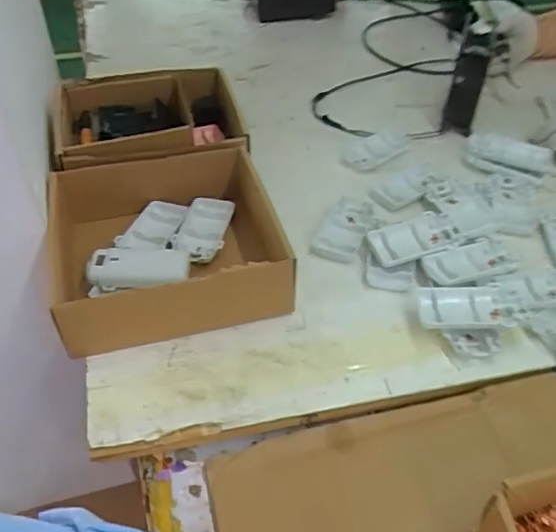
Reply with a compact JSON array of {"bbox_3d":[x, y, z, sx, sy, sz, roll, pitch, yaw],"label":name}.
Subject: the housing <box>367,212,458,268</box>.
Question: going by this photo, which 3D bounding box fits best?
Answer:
[{"bbox_3d":[0.142,-0.025,0.601,0.089,0.018,0.051,-20,47,-17],"label":"housing"}]

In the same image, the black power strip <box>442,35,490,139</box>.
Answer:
[{"bbox_3d":[0.243,-0.233,0.755,0.038,0.119,0.031,15,26,16],"label":"black power strip"}]

